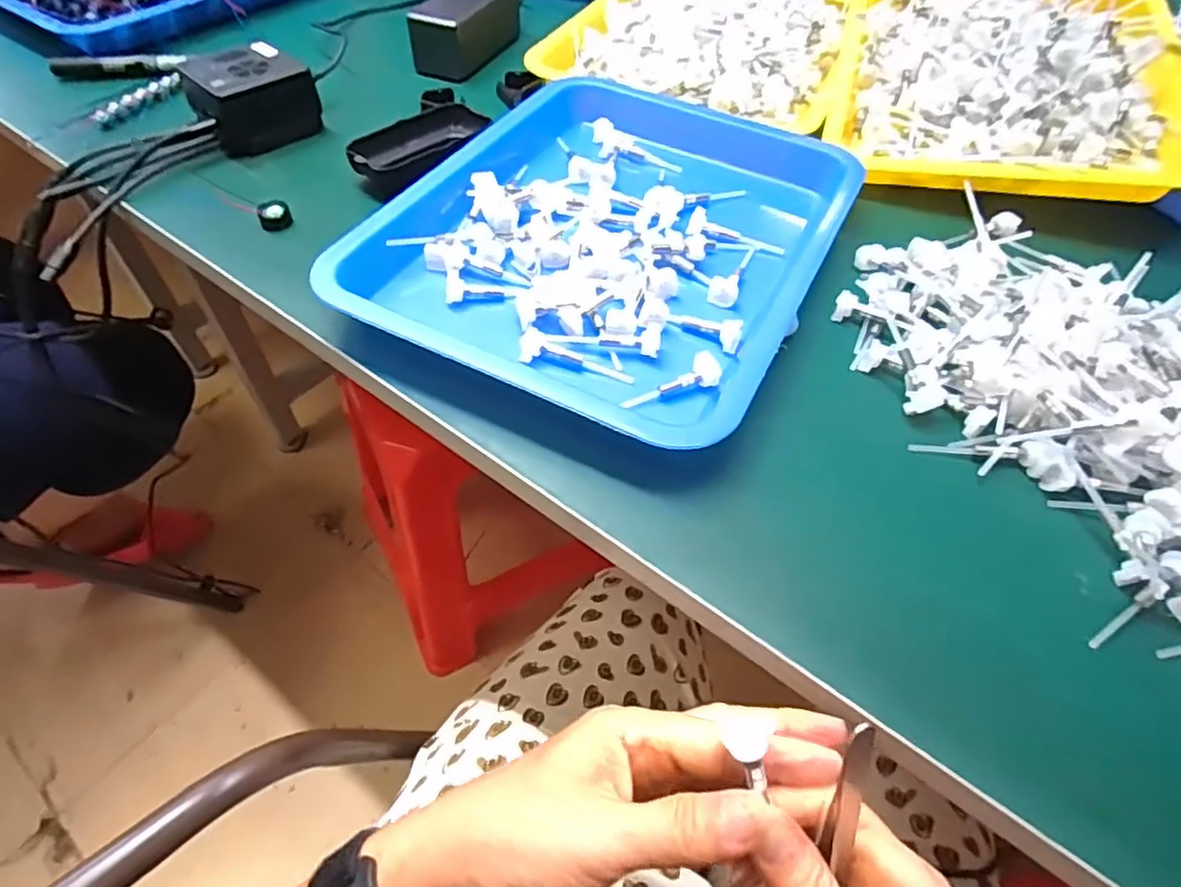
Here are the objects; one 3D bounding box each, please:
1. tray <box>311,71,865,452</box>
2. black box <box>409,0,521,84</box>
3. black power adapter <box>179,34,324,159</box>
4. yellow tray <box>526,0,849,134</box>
[{"bbox_3d":[0.023,-0.145,0.437,0.259,0.033,0.327,25,56,15],"label":"tray"},{"bbox_3d":[-0.115,-0.386,0.600,0.056,0.051,0.125,18,54,11],"label":"black box"},{"bbox_3d":[-0.258,-0.264,0.495,0.080,0.049,0.066,-37,62,-26],"label":"black power adapter"},{"bbox_3d":[0.101,-0.388,0.605,0.259,0.040,0.248,15,54,8],"label":"yellow tray"}]

